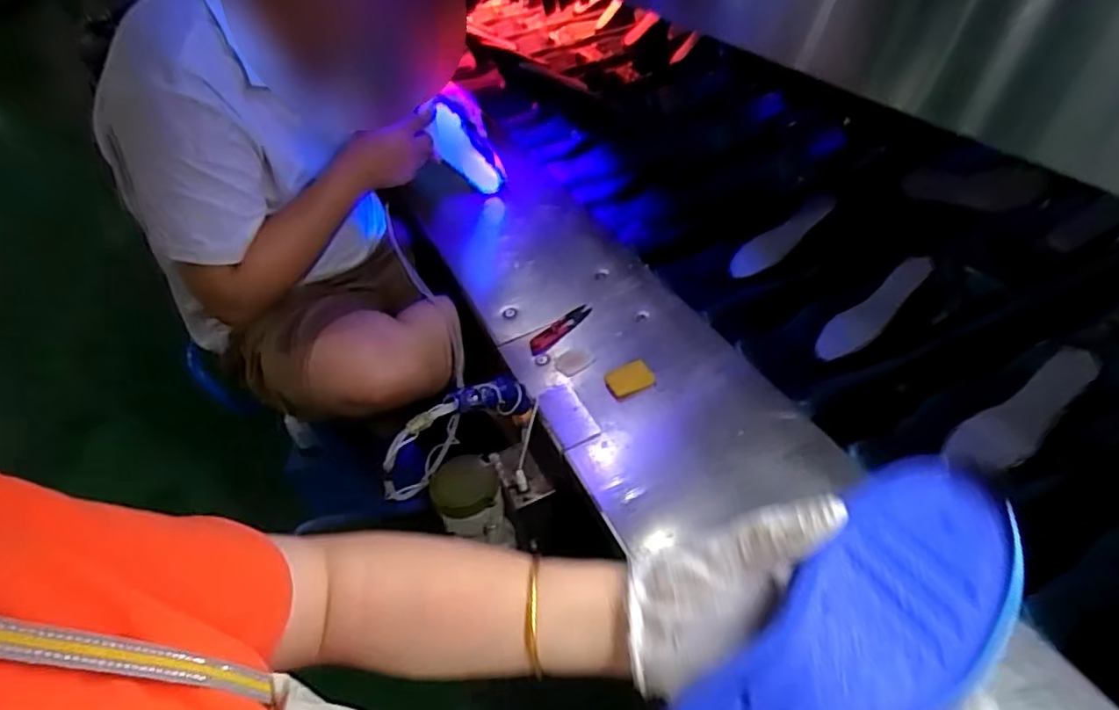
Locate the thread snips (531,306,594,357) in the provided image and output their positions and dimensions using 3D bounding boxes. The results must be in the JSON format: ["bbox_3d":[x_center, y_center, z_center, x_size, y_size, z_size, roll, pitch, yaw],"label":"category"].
[{"bbox_3d":[0.001,-0.036,0.804,0.030,0.009,0.107,25,51,31],"label":"thread snips"}]

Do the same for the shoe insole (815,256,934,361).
[{"bbox_3d":[0.387,-0.058,0.777,0.178,0.011,0.052,-41,48,-2],"label":"shoe insole"}]

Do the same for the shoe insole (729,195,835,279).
[{"bbox_3d":[0.323,-0.171,0.911,0.178,0.014,0.053,-37,46,0],"label":"shoe insole"}]

